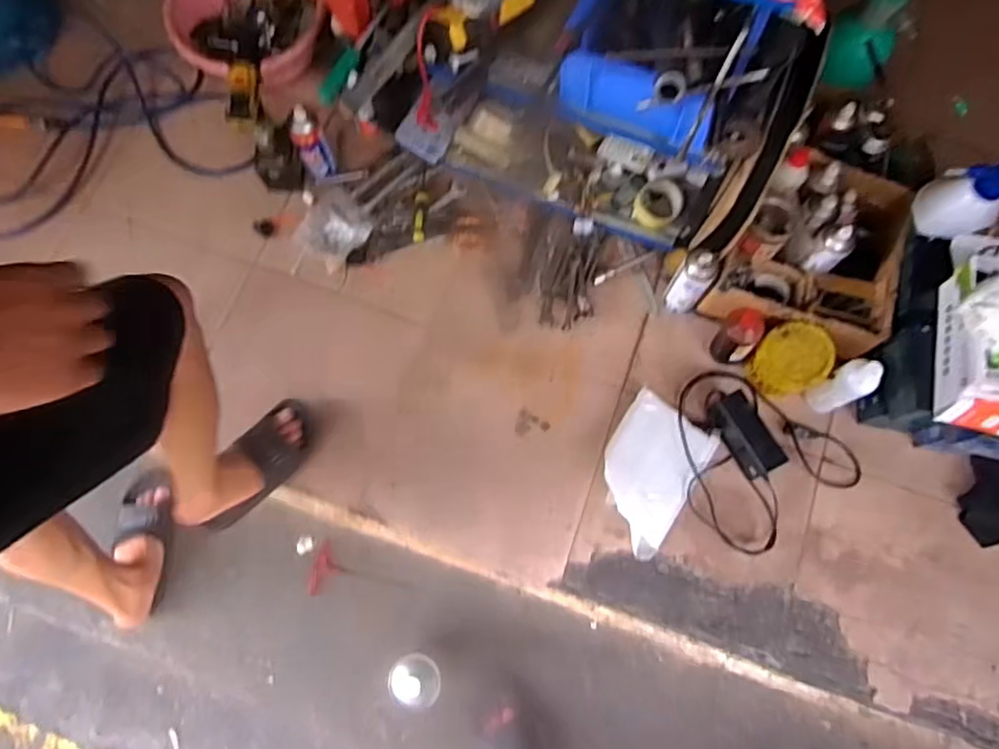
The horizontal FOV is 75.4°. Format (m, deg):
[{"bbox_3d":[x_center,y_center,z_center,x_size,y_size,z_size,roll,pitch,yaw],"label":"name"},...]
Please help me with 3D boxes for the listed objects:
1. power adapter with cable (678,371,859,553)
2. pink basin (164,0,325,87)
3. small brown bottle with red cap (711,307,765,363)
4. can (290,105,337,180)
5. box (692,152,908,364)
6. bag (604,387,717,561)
[{"bbox_3d":[0.469,0.167,1.198,0.350,0.059,0.282,36,78,9],"label":"power adapter with cable"},{"bbox_3d":[-0.550,-0.777,1.436,0.325,0.121,0.359,-33,77,-8],"label":"pink basin"},{"bbox_3d":[0.452,-0.073,1.220,0.068,0.155,0.074,0,75,0],"label":"small brown bottle with red cap"},{"bbox_3d":[-0.383,-0.468,1.321,0.058,0.174,0.058,0,75,0],"label":"can"},{"bbox_3d":[0.605,-0.227,1.279,0.313,0.195,0.361,24,76,6],"label":"box"},{"bbox_3d":[0.278,0.180,1.207,0.174,0.056,0.273,32,77,9],"label":"bag"}]

